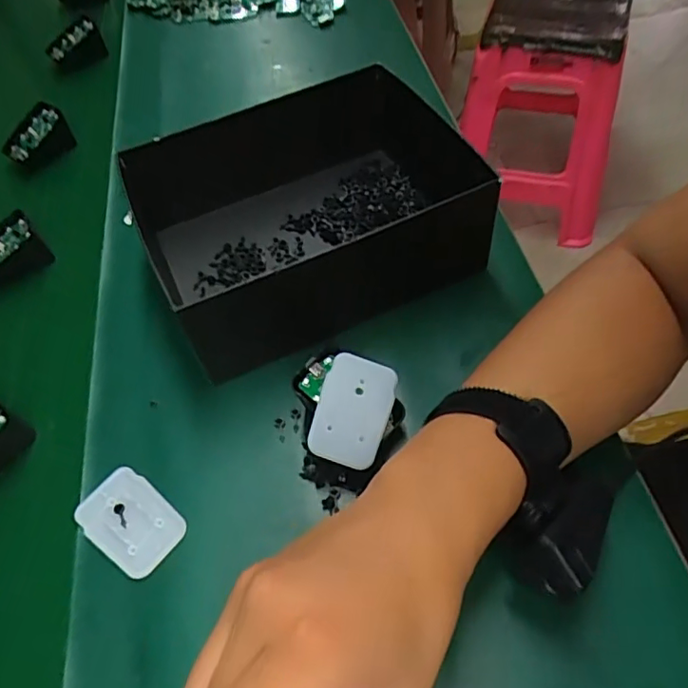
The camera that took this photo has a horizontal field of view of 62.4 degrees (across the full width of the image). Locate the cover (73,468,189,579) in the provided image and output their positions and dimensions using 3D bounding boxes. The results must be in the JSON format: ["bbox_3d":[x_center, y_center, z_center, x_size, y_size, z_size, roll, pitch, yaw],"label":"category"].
[{"bbox_3d":[-0.132,0.108,0.350,0.067,0.004,0.045,32,62,24],"label":"cover"}]

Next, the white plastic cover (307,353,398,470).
[{"bbox_3d":[0.006,0.041,0.351,0.044,0.004,0.068,20,68,-2],"label":"white plastic cover"}]

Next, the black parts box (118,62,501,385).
[{"bbox_3d":[-0.024,-0.104,0.438,0.253,0.087,0.189,-21,55,-10],"label":"black parts box"}]

